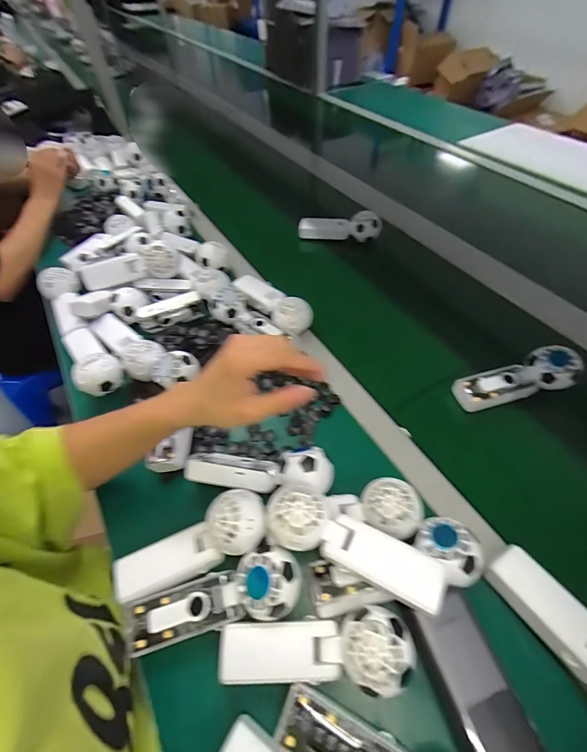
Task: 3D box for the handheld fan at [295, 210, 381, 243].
[{"bbox_3d":[0.102,-0.334,0.740,0.177,0.061,0.040,10,55,9],"label":"handheld fan"}]

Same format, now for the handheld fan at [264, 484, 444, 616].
[{"bbox_3d":[0.053,0.159,0.320,0.167,0.036,0.054,19,56,14],"label":"handheld fan"}]

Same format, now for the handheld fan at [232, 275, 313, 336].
[{"bbox_3d":[-0.044,-0.132,0.584,0.174,0.032,0.059,38,63,25],"label":"handheld fan"}]

